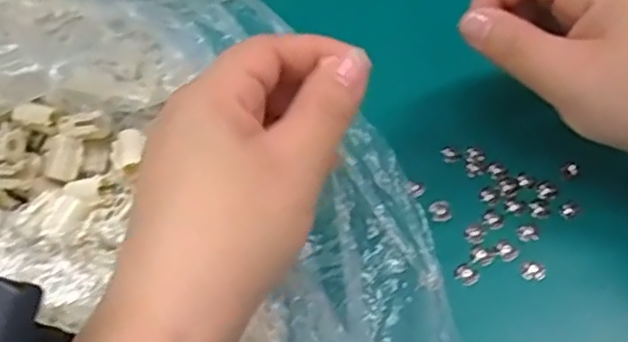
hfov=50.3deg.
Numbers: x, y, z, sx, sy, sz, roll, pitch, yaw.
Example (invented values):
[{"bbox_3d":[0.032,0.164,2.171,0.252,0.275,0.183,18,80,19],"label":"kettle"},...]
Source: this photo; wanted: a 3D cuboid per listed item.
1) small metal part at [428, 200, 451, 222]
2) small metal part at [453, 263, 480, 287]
[{"bbox_3d":[0.062,0.019,0.326,0.011,0.004,0.011,-1,55,1],"label":"small metal part"},{"bbox_3d":[0.070,0.047,0.307,0.010,0.004,0.011,-1,55,1],"label":"small metal part"}]

